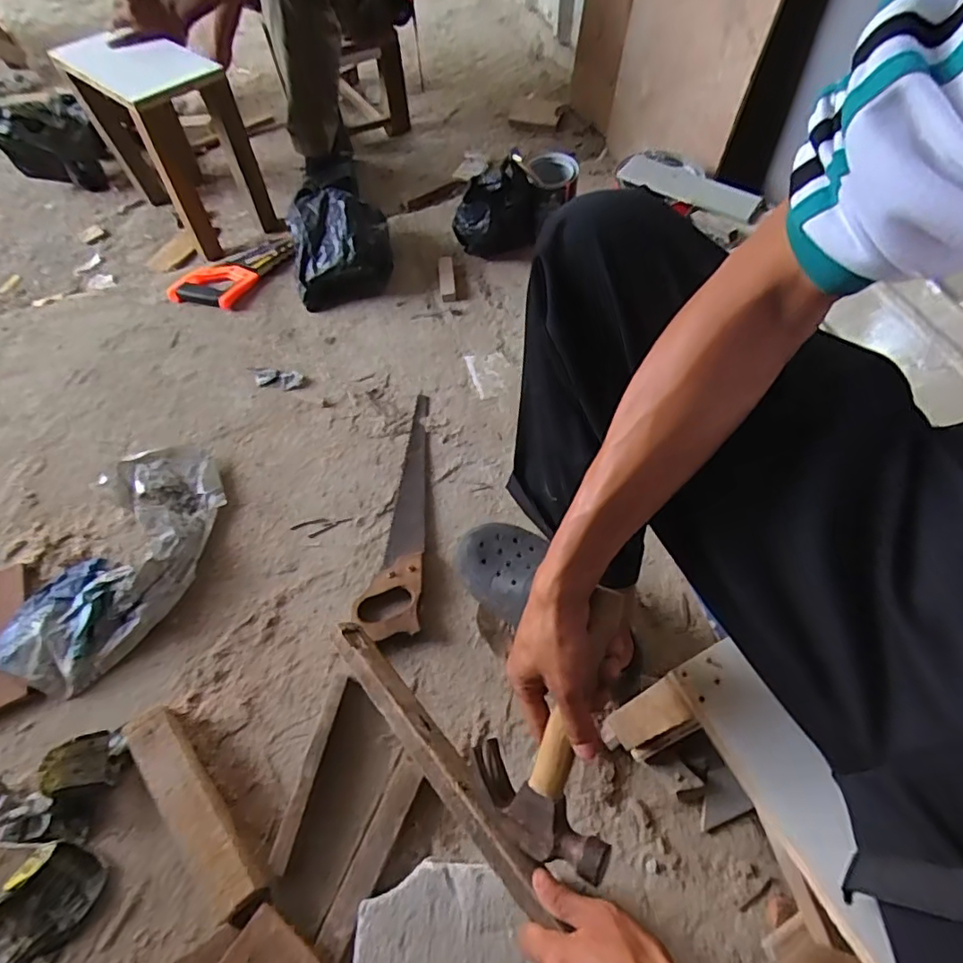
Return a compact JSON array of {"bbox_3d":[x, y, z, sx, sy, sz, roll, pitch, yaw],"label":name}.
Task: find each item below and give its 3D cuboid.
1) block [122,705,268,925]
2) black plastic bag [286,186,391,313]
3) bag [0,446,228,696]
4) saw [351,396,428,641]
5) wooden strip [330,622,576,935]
[{"bbox_3d":[-0.321,0.365,0.643,0.055,0.051,0.245,-38,65,-18],"label":"block"},{"bbox_3d":[-0.262,-0.431,1.053,0.176,0.153,0.164,-7,59,-2],"label":"black plastic bag"},{"bbox_3d":[-0.502,0.103,0.798,0.188,0.055,0.358,11,60,9],"label":"bag"},{"bbox_3d":[-0.105,0.036,0.842,0.085,0.031,0.398,6,60,6],"label":"saw"},{"bbox_3d":[-0.056,0.237,0.526,0.036,0.017,0.312,-37,49,-18],"label":"wooden strip"}]

